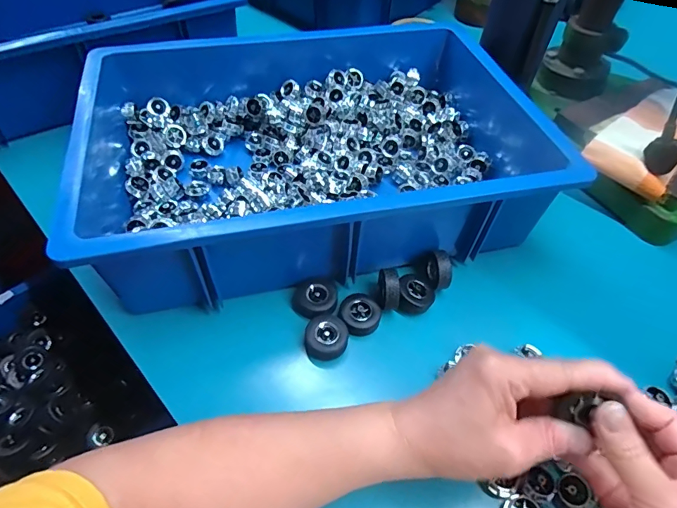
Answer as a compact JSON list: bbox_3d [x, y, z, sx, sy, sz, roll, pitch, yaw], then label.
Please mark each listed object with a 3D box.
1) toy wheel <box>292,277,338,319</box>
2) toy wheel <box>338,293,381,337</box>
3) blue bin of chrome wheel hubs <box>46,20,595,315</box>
[{"bbox_3d":[-0.022,0.039,0.403,0.042,0.023,0.041,0,53,0],"label":"toy wheel"},{"bbox_3d":[0.020,0.054,0.390,0.034,0.015,0.035,0,53,0],"label":"toy wheel"},{"bbox_3d":[-0.033,-0.128,0.475,0.461,0.104,0.342,-9,53,-7],"label":"blue bin of chrome wheel hubs"}]

